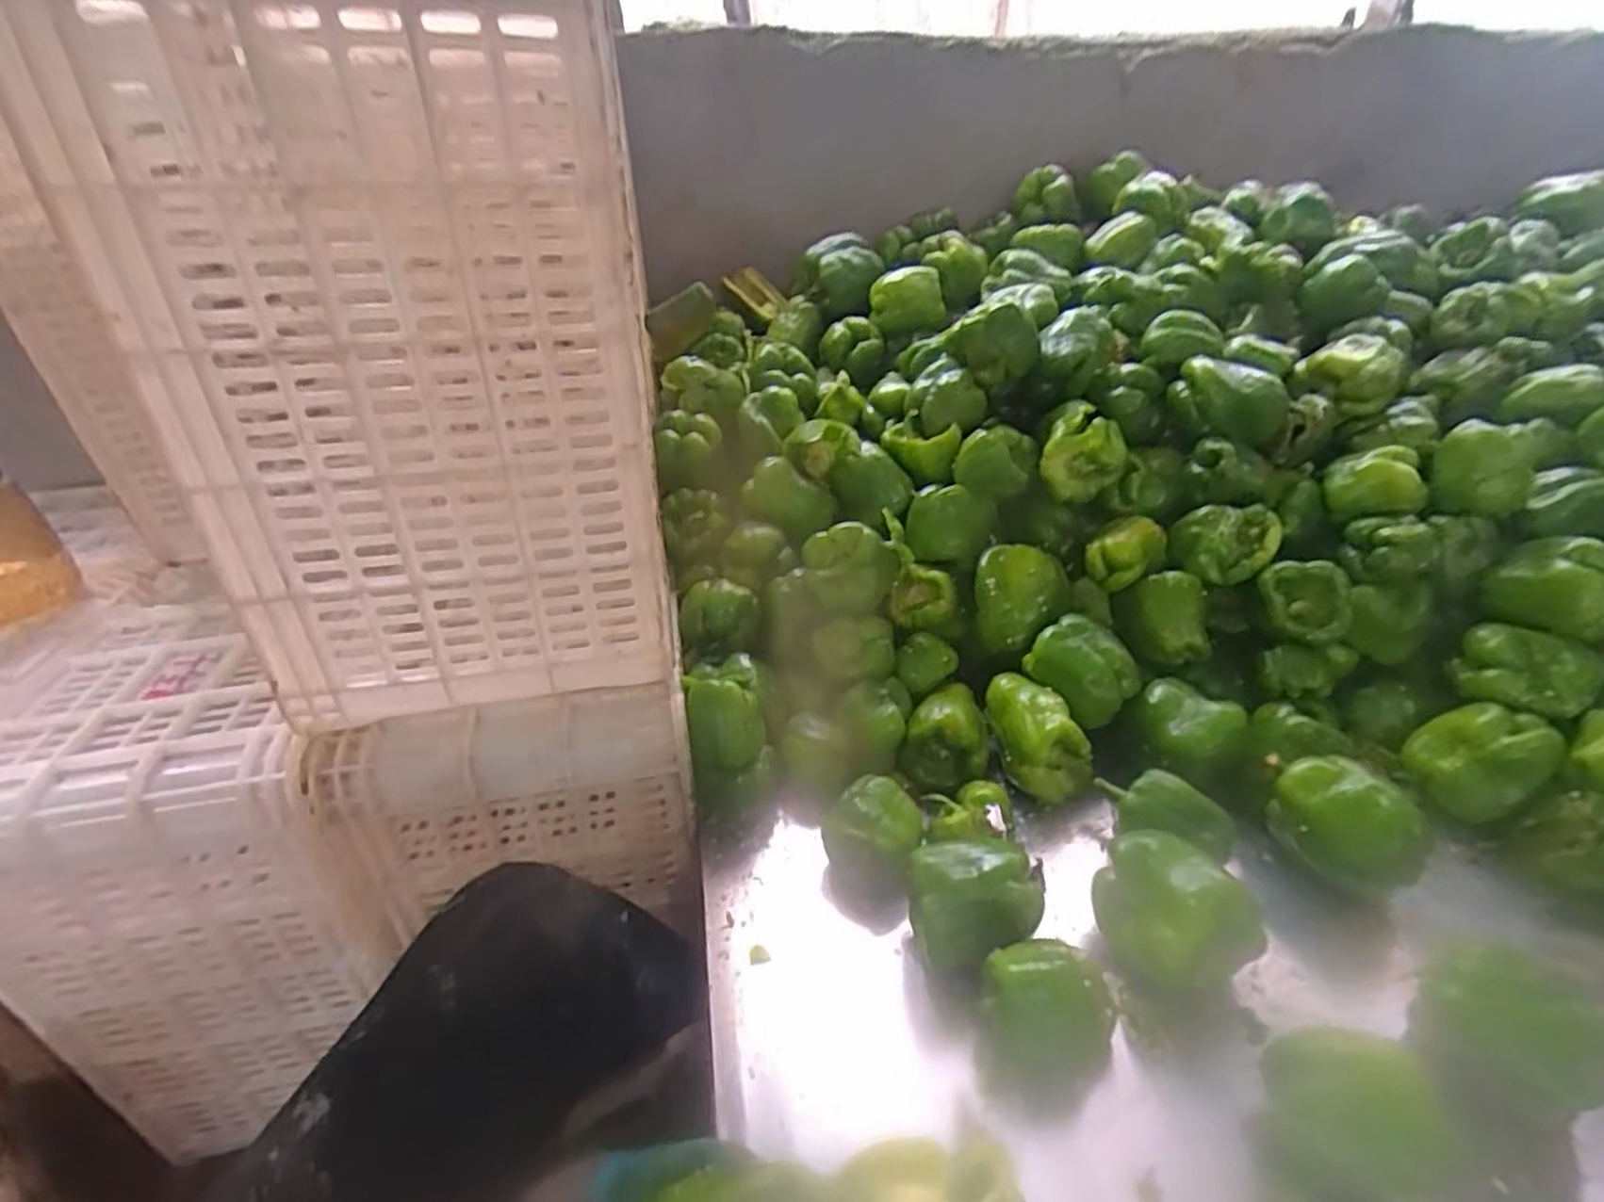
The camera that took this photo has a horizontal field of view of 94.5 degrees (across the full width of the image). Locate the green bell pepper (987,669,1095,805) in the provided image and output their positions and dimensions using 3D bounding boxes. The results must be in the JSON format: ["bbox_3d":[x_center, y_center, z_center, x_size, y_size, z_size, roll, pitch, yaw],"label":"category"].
[{"bbox_3d":[0.221,0.123,0.694,0.077,0.083,0.097,-4,32,-4],"label":"green bell pepper"}]

